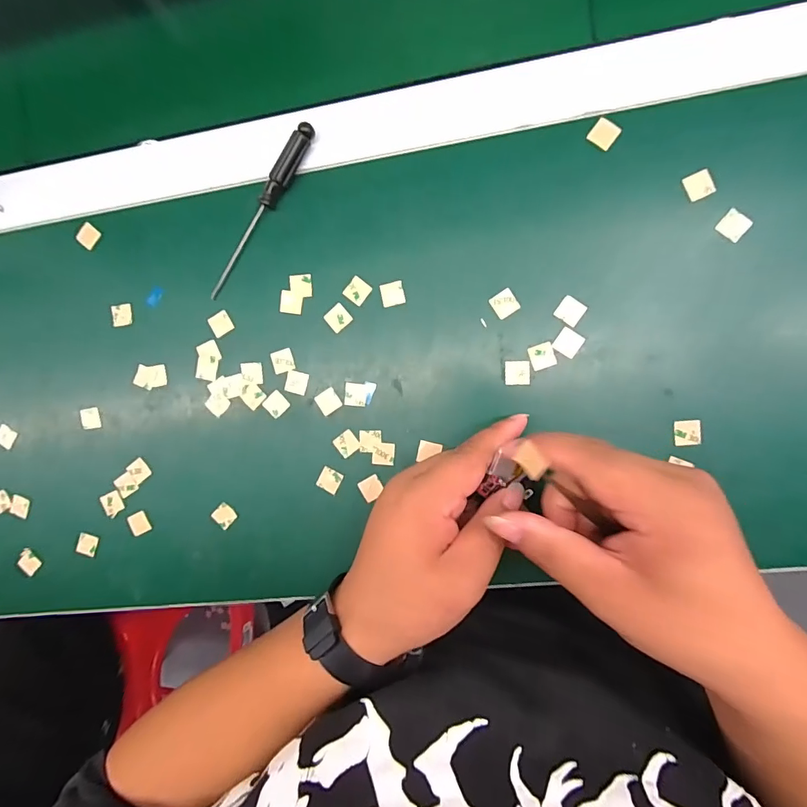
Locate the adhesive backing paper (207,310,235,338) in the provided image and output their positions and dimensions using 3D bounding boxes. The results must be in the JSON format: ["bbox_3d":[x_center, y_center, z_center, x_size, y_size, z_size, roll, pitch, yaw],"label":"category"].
[{"bbox_3d":[-0.132,-0.057,0.322,0.015,0.004,0.016,-30,95,-1],"label":"adhesive backing paper"}]

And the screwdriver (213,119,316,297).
[{"bbox_3d":[-0.099,-0.130,0.306,0.010,0.014,0.131,35,96,5],"label":"screwdriver"}]

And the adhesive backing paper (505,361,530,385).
[{"bbox_3d":[0.076,-0.020,0.295,0.016,0.004,0.016,-1,91,9],"label":"adhesive backing paper"}]

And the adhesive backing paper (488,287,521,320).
[{"bbox_3d":[0.067,-0.066,0.294,0.016,0.004,0.017,-35,90,7],"label":"adhesive backing paper"}]

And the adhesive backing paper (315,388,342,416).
[{"bbox_3d":[-0.053,-0.001,0.314,0.016,0.004,0.016,-36,88,5],"label":"adhesive backing paper"}]

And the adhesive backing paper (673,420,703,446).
[{"bbox_3d":[0.180,0.019,0.282,0.016,0.004,0.016,-5,91,8],"label":"adhesive backing paper"}]

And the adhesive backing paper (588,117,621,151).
[{"bbox_3d":[0.127,-0.171,0.282,0.016,0.004,0.017,37,94,6],"label":"adhesive backing paper"}]

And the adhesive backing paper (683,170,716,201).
[{"bbox_3d":[0.183,-0.135,0.276,0.016,0.004,0.016,-23,87,7],"label":"adhesive backing paper"}]

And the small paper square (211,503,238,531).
[{"bbox_3d":[-0.131,0.083,0.327,0.015,0.004,0.015,43,94,1],"label":"small paper square"}]

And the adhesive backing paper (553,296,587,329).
[{"bbox_3d":[0.108,-0.060,0.288,0.017,0.004,0.016,36,96,5],"label":"adhesive backing paper"}]

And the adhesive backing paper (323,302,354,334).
[{"bbox_3d":[-0.046,-0.059,0.310,0.017,0.004,0.016,-39,90,2],"label":"adhesive backing paper"}]

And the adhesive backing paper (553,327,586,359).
[{"bbox_3d":[0.107,-0.039,0.289,0.016,0.004,0.016,35,96,5],"label":"adhesive backing paper"}]

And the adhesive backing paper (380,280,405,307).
[{"bbox_3d":[-0.007,-0.075,0.305,0.015,0.004,0.015,-11,93,6],"label":"adhesive backing paper"}]

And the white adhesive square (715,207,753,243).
[{"bbox_3d":[0.203,-0.109,0.272,0.016,0.004,0.016,40,97,5],"label":"white adhesive square"}]

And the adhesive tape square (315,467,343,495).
[{"bbox_3d":[-0.052,0.055,0.316,0.016,0.004,0.016,26,92,3],"label":"adhesive tape square"}]

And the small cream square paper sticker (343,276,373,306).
[{"bbox_3d":[-0.032,-0.078,0.308,0.015,0.004,0.016,38,95,2],"label":"small cream square paper sticker"}]

